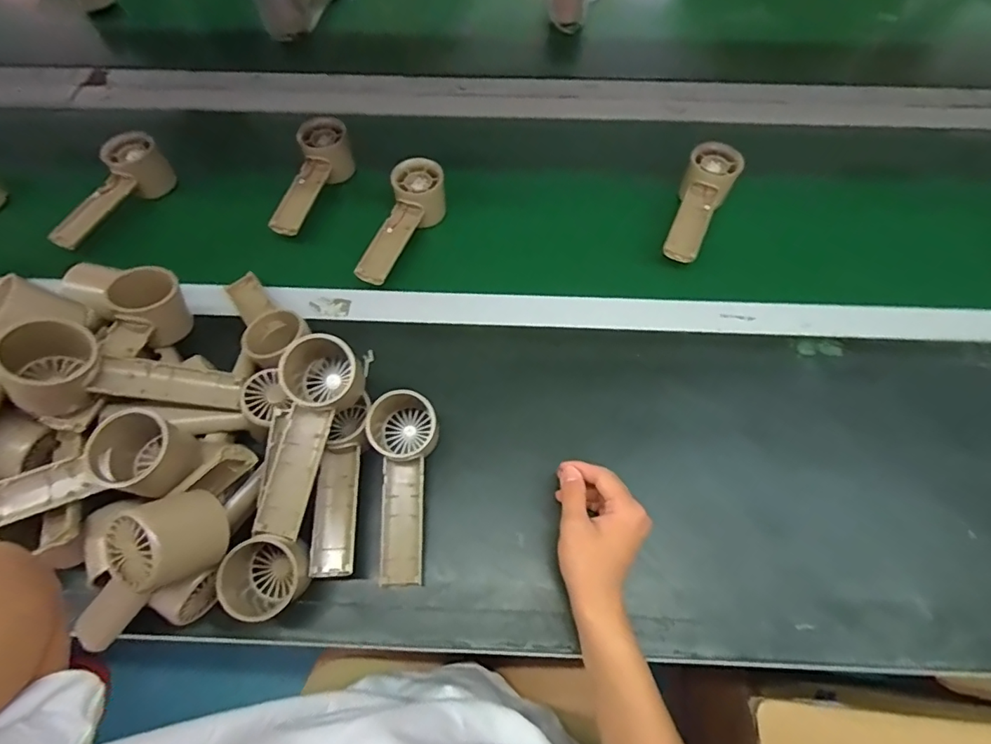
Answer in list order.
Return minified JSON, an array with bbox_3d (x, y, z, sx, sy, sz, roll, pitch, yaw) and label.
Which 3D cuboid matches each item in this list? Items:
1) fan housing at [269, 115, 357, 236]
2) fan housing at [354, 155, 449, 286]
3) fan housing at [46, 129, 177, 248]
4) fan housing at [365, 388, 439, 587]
[{"bbox_3d":[-0.217,-0.224,0.599,0.057,0.045,0.163,10,65,5],"label":"fan housing"},{"bbox_3d":[-0.100,-0.165,0.564,0.056,0.053,0.157,14,65,7],"label":"fan housing"},{"bbox_3d":[-0.448,-0.204,0.593,0.050,0.069,0.157,22,66,11],"label":"fan housing"},{"bbox_3d":[-0.076,0.090,0.435,0.061,0.060,0.167,-9,65,-4],"label":"fan housing"}]

